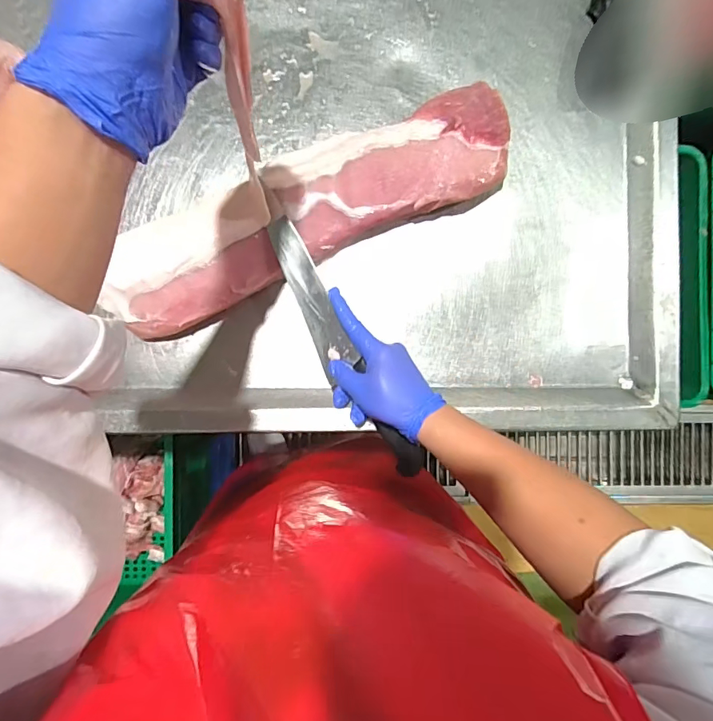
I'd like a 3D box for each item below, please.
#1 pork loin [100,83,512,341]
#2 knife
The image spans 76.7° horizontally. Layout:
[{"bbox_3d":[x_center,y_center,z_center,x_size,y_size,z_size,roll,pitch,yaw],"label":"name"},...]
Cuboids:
[{"bbox_3d":[-0.054,-0.167,0.508,0.469,0.066,0.117,-25,91,-2],"label":"pork loin"},{"bbox_3d":[-0.018,-0.010,0.487,0.047,0.021,0.304,-29,90,-2],"label":"knife"}]

